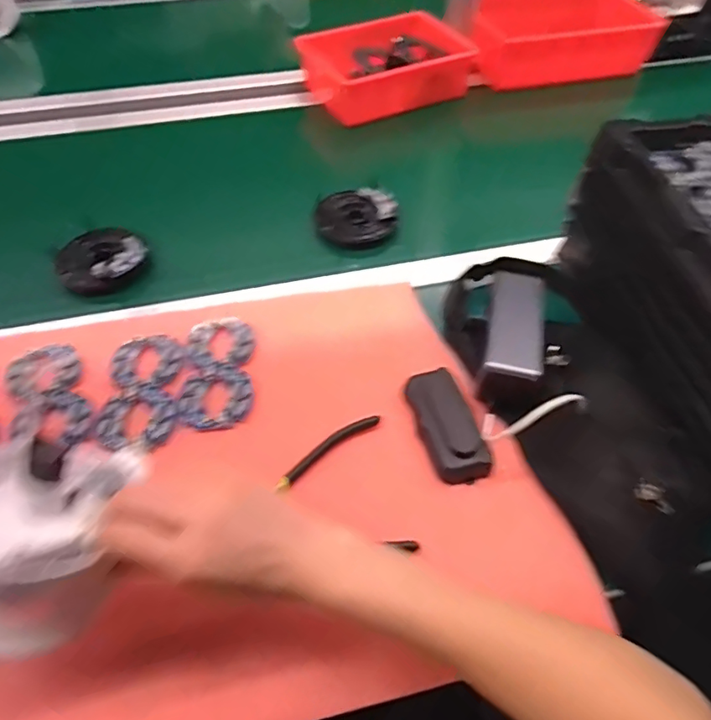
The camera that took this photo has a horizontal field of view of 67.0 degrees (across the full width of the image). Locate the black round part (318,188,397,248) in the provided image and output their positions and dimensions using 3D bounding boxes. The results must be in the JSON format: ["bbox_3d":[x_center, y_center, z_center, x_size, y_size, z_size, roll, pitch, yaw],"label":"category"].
[{"bbox_3d":[0.001,-0.182,0.681,0.098,0.031,0.098,0,52,0],"label":"black round part"}]

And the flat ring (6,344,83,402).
[{"bbox_3d":[-0.293,0.010,0.504,0.062,0.008,0.055,-30,58,-22],"label":"flat ring"}]

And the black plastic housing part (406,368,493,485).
[{"bbox_3d":[0.079,0.055,0.467,0.047,0.016,0.104,-11,53,-9],"label":"black plastic housing part"}]

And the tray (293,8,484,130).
[{"bbox_3d":[0.052,-0.480,0.875,0.240,0.064,0.178,-22,55,-16],"label":"tray"}]

